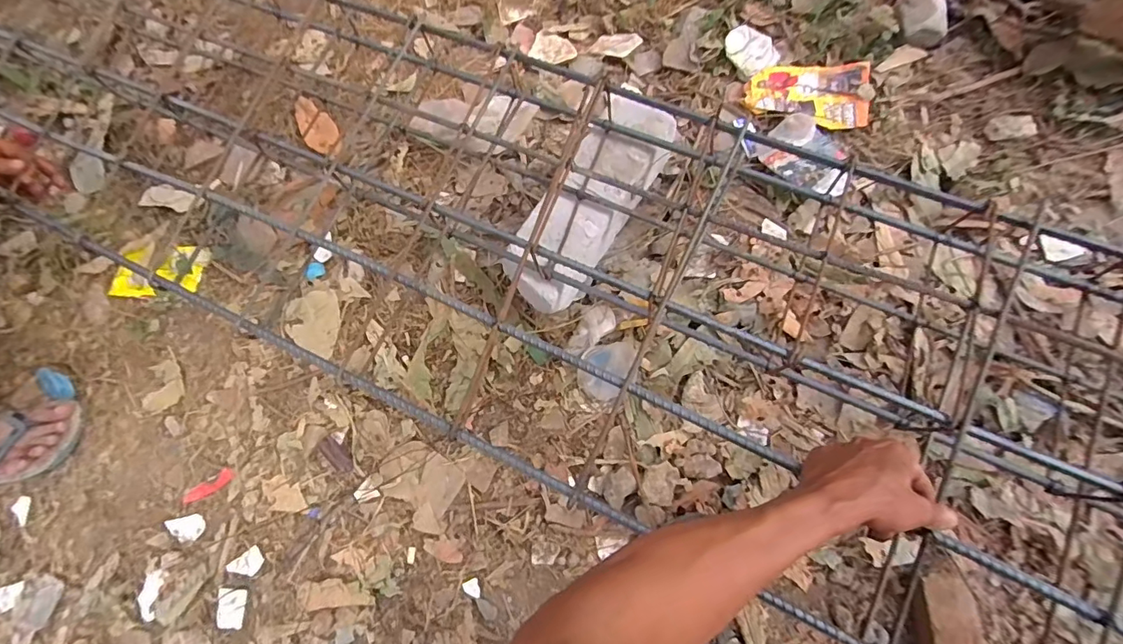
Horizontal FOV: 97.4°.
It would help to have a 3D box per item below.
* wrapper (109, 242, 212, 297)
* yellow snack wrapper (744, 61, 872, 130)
[{"bbox_3d":[-0.687,-0.090,0.833,0.163,0.027,0.085,-2,73,6],"label":"wrapper"},{"bbox_3d":[0.396,-0.371,0.793,0.189,0.036,0.105,14,76,10],"label":"yellow snack wrapper"}]

